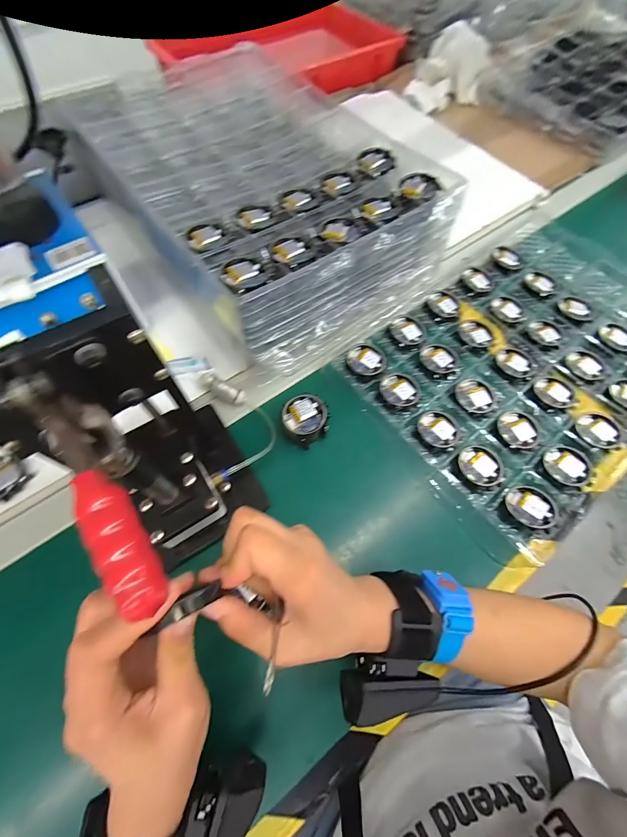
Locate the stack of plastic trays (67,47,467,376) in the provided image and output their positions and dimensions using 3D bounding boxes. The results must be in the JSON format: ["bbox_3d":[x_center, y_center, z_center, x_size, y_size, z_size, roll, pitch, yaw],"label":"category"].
[{"bbox_3d":[-0.073,-0.293,0.449,0.306,0.111,0.444,-37,71,-17],"label":"stack of plastic trays"}]

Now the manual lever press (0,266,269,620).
[{"bbox_3d":[-0.104,0.022,0.228,0.093,0.237,0.177,-27,69,-13],"label":"manual lever press"}]

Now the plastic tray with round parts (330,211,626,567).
[{"bbox_3d":[0.281,-0.090,0.427,0.454,0.023,0.292,-38,71,-17],"label":"plastic tray with round parts"}]

